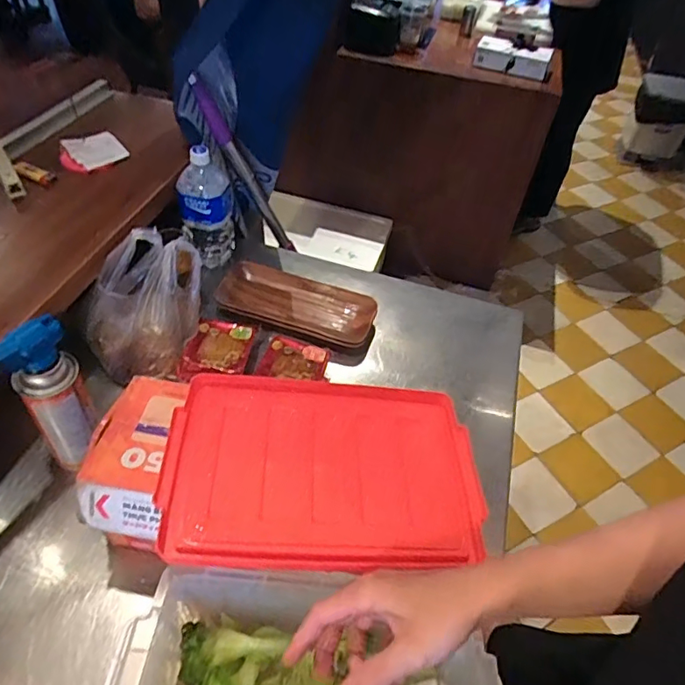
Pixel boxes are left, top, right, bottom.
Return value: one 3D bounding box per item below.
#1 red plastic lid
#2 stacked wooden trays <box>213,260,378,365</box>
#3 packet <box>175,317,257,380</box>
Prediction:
[{"bbox_3d":[-0.018,0.127,0.551,0.314,0.027,0.210,3,47,-4],"label":"red plastic lid"},{"bbox_3d":[-0.075,-0.059,0.900,0.271,0.037,0.135,18,48,10],"label":"stacked wooden trays"},{"bbox_3d":[-0.190,0.008,0.800,0.095,0.022,0.108,6,47,0],"label":"packet"}]

